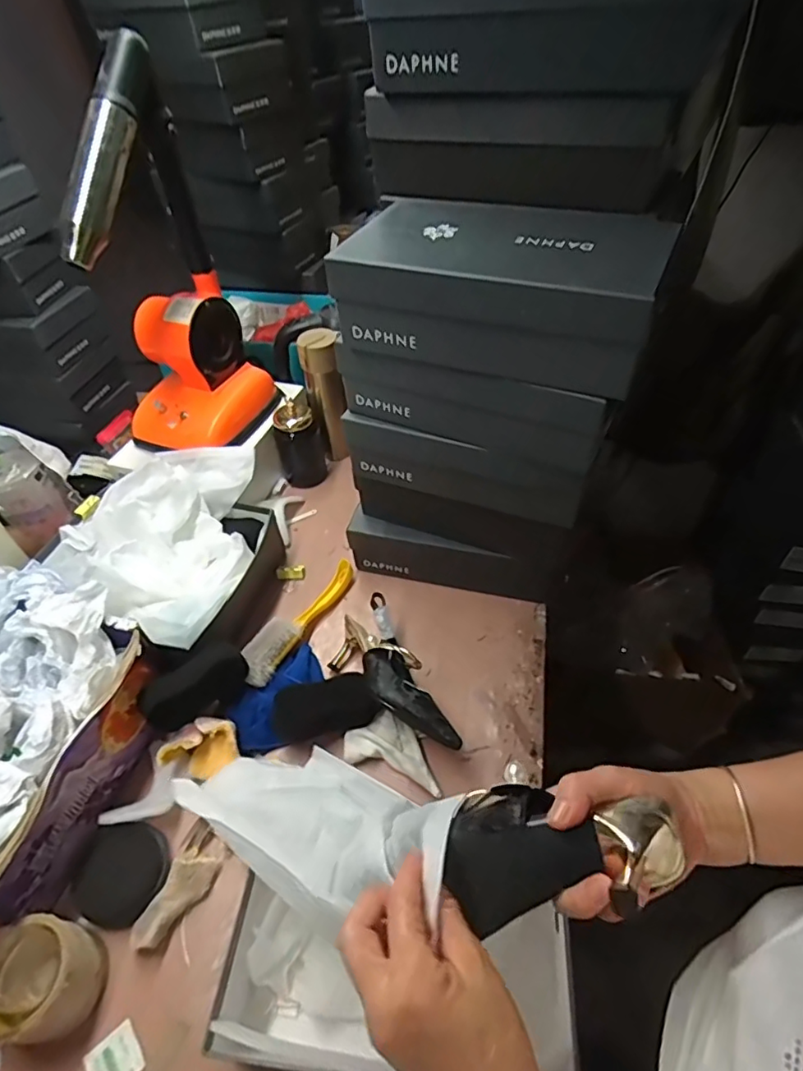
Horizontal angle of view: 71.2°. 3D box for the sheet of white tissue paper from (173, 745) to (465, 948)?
[{"bbox_3d":[-0.068,0.224,0.448,0.306,0.072,0.109,-10,35,44],"label":"sheet of white tissue paper"}]

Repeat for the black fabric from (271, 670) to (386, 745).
[{"bbox_3d":[-0.095,0.211,0.700,0.129,0.028,0.064,-10,47,-5],"label":"black fabric"}]

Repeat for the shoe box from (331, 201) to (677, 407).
[{"bbox_3d":[0.097,-0.246,0.551,0.292,0.099,0.156,18,51,20],"label":"shoe box"}]

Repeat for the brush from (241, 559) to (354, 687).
[{"bbox_3d":[-0.144,0.116,0.799,0.047,0.054,0.232,20,52,21],"label":"brush"}]

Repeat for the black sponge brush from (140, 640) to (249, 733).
[{"bbox_3d":[-0.254,0.183,0.687,0.126,0.073,0.034,-28,52,-21],"label":"black sponge brush"}]

